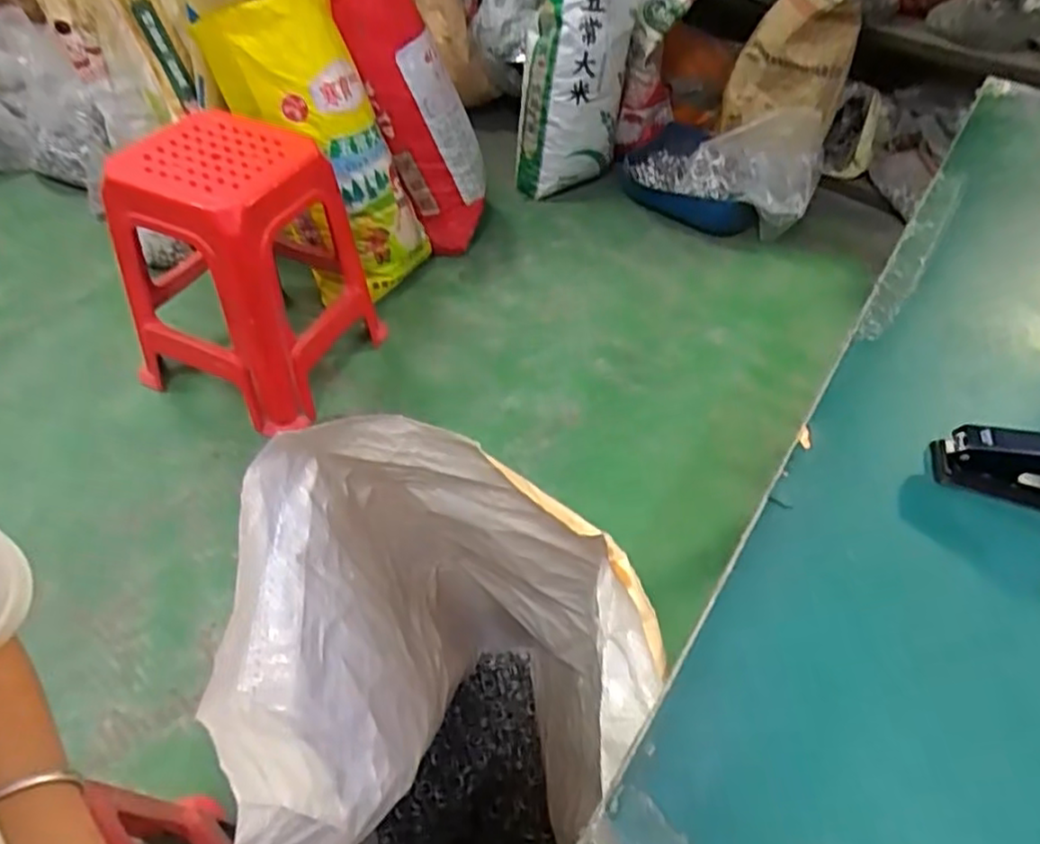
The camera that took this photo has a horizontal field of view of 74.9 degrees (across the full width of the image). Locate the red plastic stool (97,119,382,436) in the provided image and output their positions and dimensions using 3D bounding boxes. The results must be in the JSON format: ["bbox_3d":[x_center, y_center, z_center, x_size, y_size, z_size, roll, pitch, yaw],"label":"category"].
[{"bbox_3d":[-0.572,-0.315,1.383,0.415,0.454,0.357,20,49,12],"label":"red plastic stool"}]

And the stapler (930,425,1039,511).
[{"bbox_3d":[0.366,0.029,0.474,0.124,0.049,0.046,16,49,8],"label":"stapler"}]

